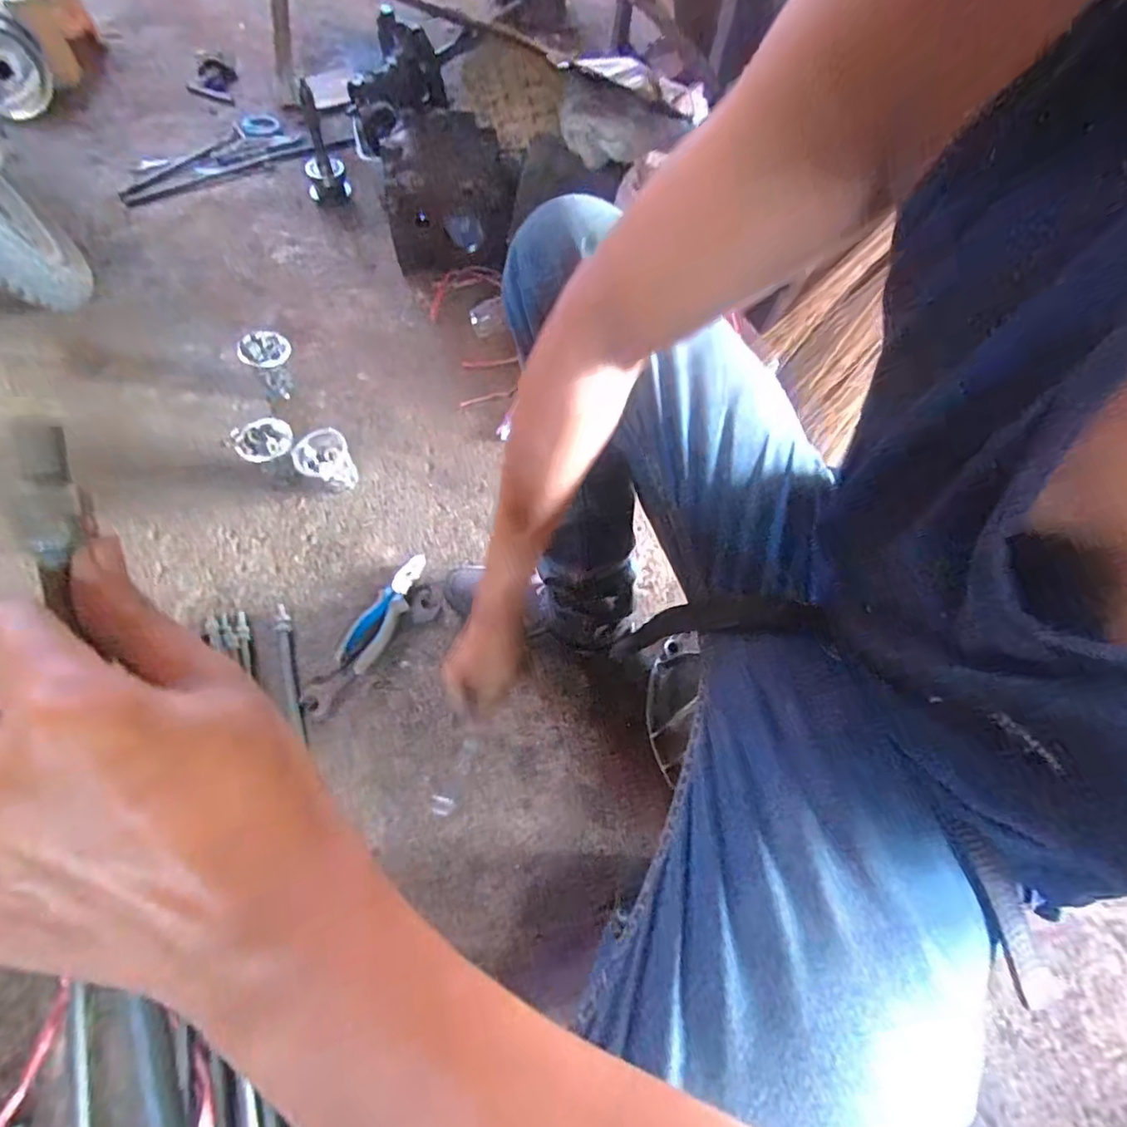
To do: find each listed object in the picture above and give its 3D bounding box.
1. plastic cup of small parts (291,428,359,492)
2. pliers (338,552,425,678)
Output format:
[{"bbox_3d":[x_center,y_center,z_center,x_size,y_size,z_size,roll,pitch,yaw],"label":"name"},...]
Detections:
[{"bbox_3d":[-0.344,-0.140,0.824,0.072,0.084,0.067,1,61,-2],"label":"plastic cup of small parts"},{"bbox_3d":[-0.234,0.063,0.751,0.053,0.021,0.171,27,64,12],"label":"pliers"}]

